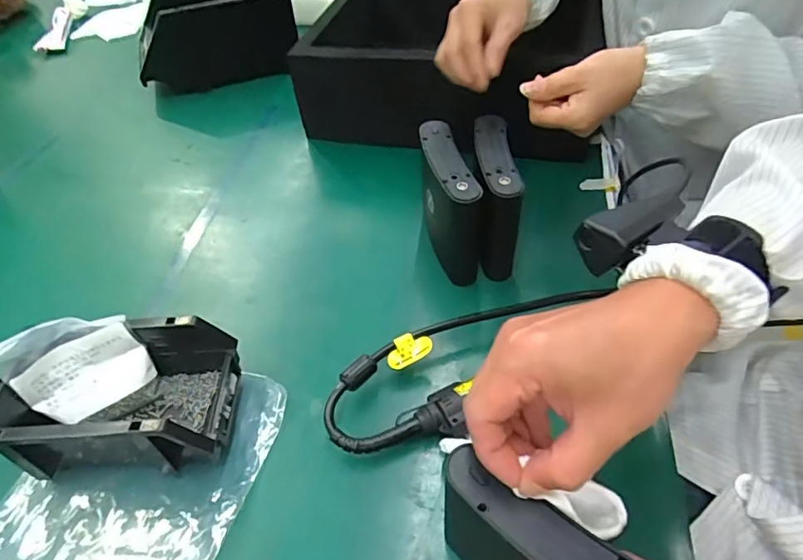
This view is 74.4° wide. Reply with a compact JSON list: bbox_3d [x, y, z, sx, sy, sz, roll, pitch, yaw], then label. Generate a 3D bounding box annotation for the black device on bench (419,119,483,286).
[{"bbox_3d":[0.048,-0.064,0.512,0.045,0.115,0.143,-7,45,0],"label":"black device on bench"}]

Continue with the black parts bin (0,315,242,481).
[{"bbox_3d":[-0.213,0.093,0.409,0.154,0.076,0.098,-5,45,2],"label":"black parts bin"}]

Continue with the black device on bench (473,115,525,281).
[{"bbox_3d":[0.090,-0.075,0.508,0.039,0.108,0.127,0,46,7],"label":"black device on bench"}]

